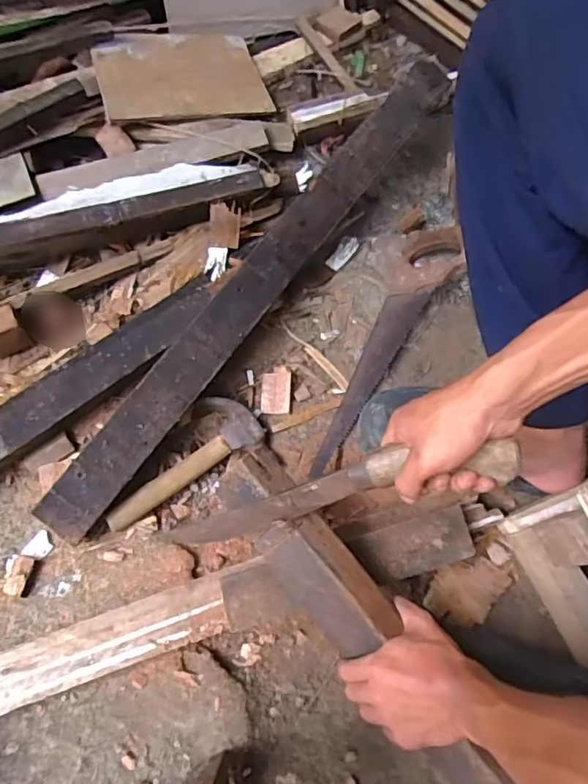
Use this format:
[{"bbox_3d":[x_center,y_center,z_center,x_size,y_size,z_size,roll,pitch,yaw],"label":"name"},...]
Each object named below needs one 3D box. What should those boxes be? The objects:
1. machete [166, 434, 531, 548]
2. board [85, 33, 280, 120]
[{"bbox_3d":[0.024,0.095,0.504,0.346,0.033,0.039,-21,64,29],"label":"machete"},{"bbox_3d":[-0.180,-0.513,0.903,0.265,0.009,0.159,-15,79,-19],"label":"board"}]

